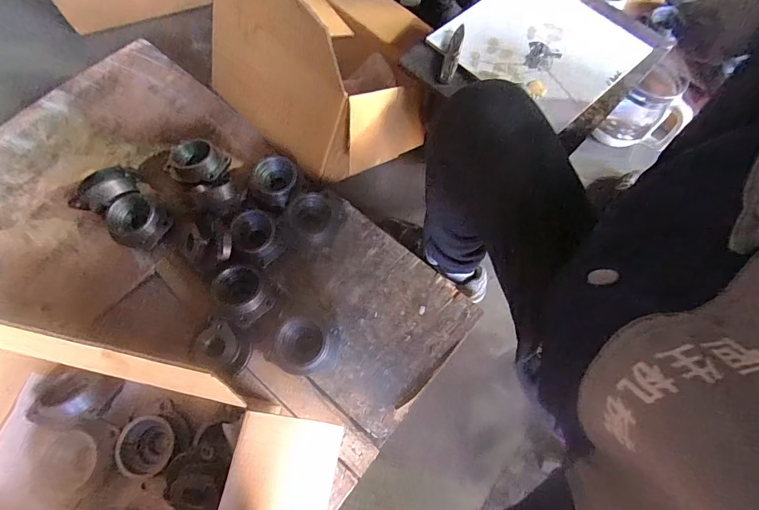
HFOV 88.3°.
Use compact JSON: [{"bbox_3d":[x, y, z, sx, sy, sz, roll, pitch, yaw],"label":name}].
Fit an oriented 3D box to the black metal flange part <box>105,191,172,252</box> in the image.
[{"bbox_3d":[-0.446,-0.060,0.729,0.092,0.061,0.091,0,67,0],"label":"black metal flange part"}]

